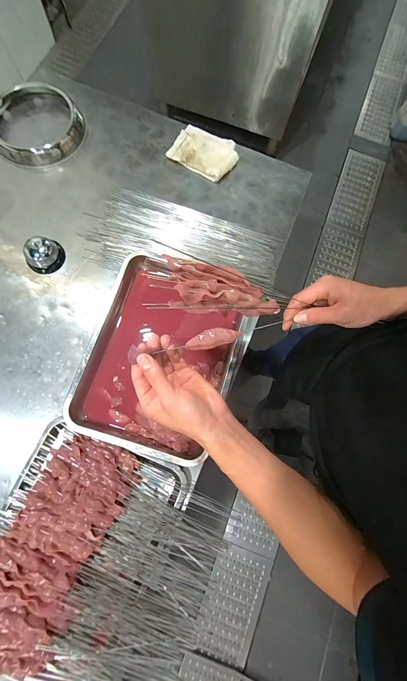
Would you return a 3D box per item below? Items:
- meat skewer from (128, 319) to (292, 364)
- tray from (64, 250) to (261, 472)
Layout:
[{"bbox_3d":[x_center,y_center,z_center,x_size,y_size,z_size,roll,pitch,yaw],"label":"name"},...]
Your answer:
[{"bbox_3d":[0.009,-0.003,0.337,0.197,0.012,0.023,-12,77,-17],"label":"meat skewer"},{"bbox_3d":[-0.083,0.028,0.563,0.308,0.042,0.374,20,77,3],"label":"tray"}]

